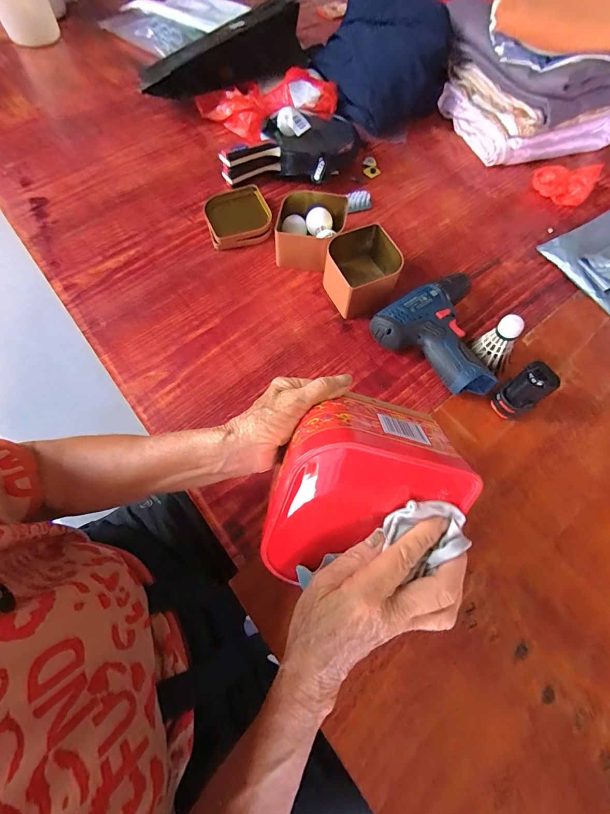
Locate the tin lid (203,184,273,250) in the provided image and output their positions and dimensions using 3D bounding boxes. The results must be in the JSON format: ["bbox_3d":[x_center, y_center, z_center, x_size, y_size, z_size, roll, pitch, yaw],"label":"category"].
[{"bbox_3d":[-0.107,-0.309,0.577,0.103,0.019,0.114,-16,66,-9],"label":"tin lid"}]

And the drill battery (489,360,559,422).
[{"bbox_3d":[0.257,-0.017,0.419,0.041,0.081,0.041,-30,69,-15],"label":"drill battery"}]

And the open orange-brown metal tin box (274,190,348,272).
[{"bbox_3d":[0.007,-0.269,0.542,0.098,0.058,0.107,9,65,2],"label":"open orange-brown metal tin box"}]

